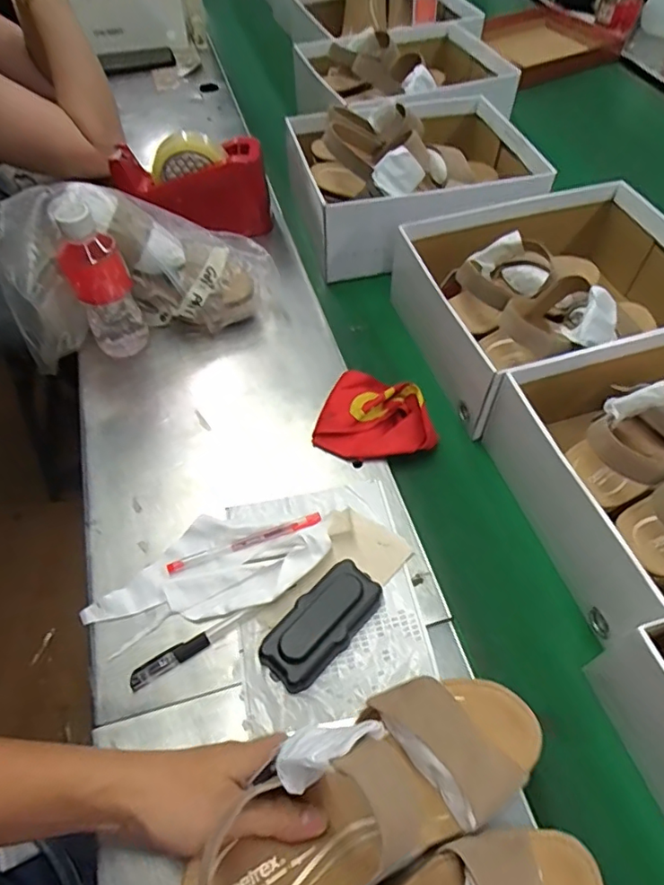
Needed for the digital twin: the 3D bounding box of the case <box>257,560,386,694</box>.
[{"bbox_3d":[-0.008,0.145,0.448,0.050,0.028,0.106,35,61,23],"label":"case"}]

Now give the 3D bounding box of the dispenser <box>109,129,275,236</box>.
[{"bbox_3d":[-0.184,-0.337,0.736,0.196,0.117,0.085,5,54,4],"label":"dispenser"}]

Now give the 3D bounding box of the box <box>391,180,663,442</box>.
[{"bbox_3d":[0.248,-0.171,0.625,0.306,0.127,0.247,-15,55,-11],"label":"box"}]

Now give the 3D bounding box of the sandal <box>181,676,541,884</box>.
[{"bbox_3d":[0.029,0.200,0.326,0.230,0.065,0.084,-16,54,-27],"label":"sandal"}]

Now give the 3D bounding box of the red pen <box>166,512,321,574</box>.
[{"bbox_3d":[-0.077,0.090,0.498,0.140,0.006,0.014,-17,55,-12],"label":"red pen"}]

